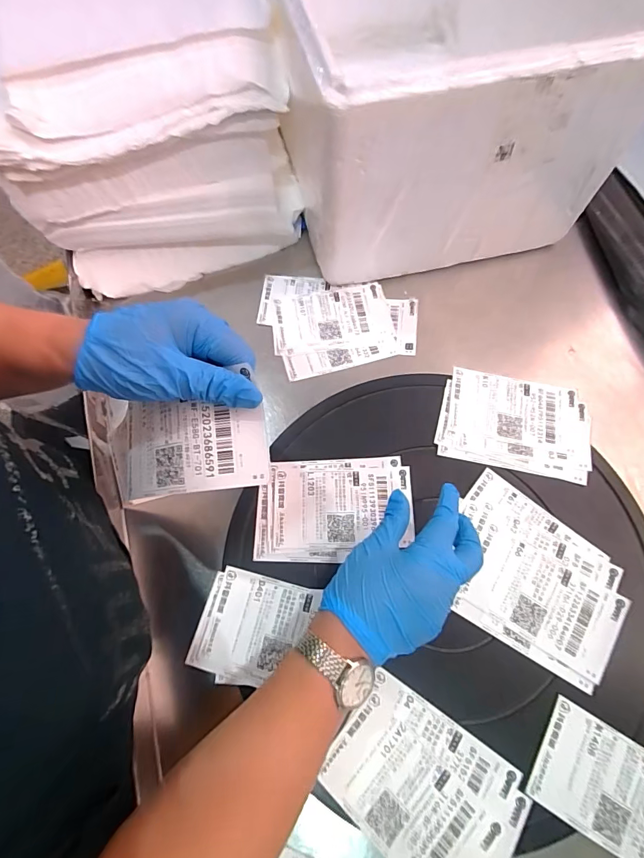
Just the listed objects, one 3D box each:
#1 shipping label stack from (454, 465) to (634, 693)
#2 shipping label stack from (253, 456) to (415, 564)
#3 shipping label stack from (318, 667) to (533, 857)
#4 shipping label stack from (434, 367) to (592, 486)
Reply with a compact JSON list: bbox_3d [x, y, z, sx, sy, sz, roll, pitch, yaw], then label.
[{"bbox_3d":[0.188,0.131,0.368,0.154,0.004,0.125,32,73,11],"label":"shipping label stack"},{"bbox_3d":[0.012,0.075,0.393,0.147,0.004,0.095,-2,70,0],"label":"shipping label stack"},{"bbox_3d":[0.079,0.276,0.316,0.141,0.004,0.105,36,74,12],"label":"shipping label stack"},{"bbox_3d":[0.196,-0.008,0.420,0.145,0.004,0.102,12,71,5],"label":"shipping label stack"}]

